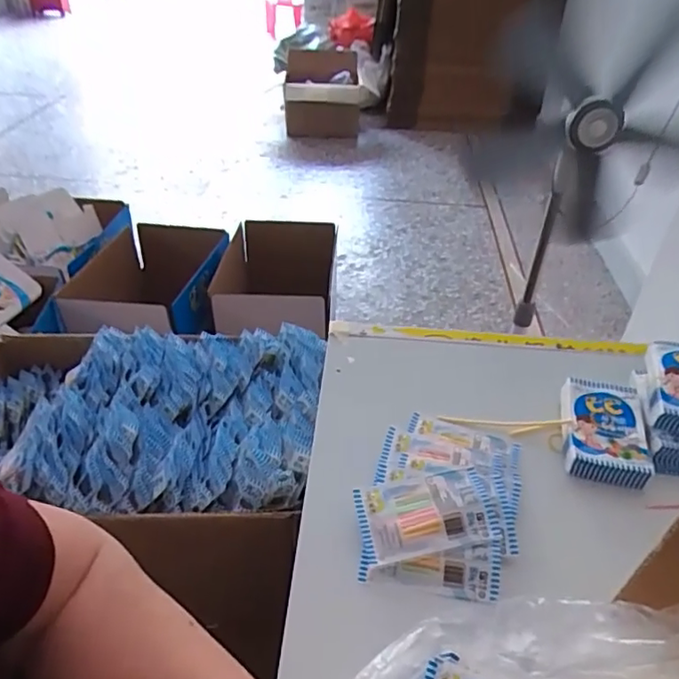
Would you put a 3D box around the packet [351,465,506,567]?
[{"bbox_3d":[0.068,0.137,0.456,0.105,0.011,0.063,-9,46,-4],"label":"packet"}]

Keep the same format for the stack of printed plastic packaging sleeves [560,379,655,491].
[{"bbox_3d":[0.249,0.087,0.548,0.075,0.032,0.104,10,38,11],"label":"stack of printed plastic packaging sleeves"}]

